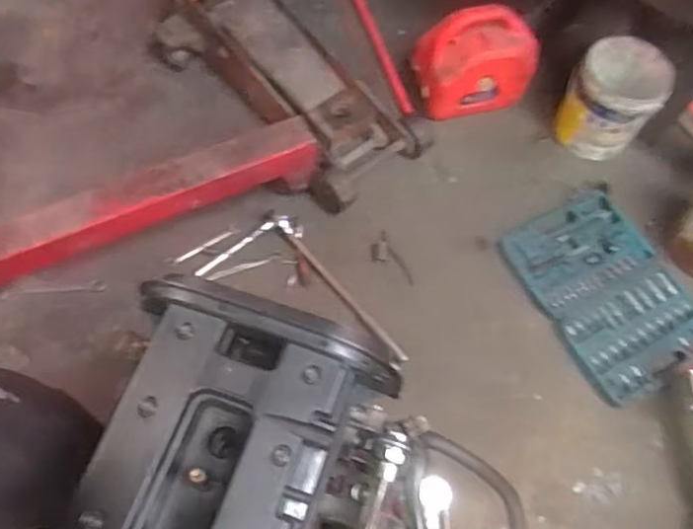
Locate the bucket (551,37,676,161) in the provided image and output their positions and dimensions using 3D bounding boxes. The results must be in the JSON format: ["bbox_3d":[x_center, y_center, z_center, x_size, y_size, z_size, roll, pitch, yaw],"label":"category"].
[{"bbox_3d":[0.570,-0.358,1.372,0.178,0.187,0.191,1,65,-3],"label":"bucket"}]

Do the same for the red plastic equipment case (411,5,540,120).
[{"bbox_3d":[0.281,-0.435,1.377,0.255,0.205,0.112,-6,66,-6],"label":"red plastic equipment case"}]

